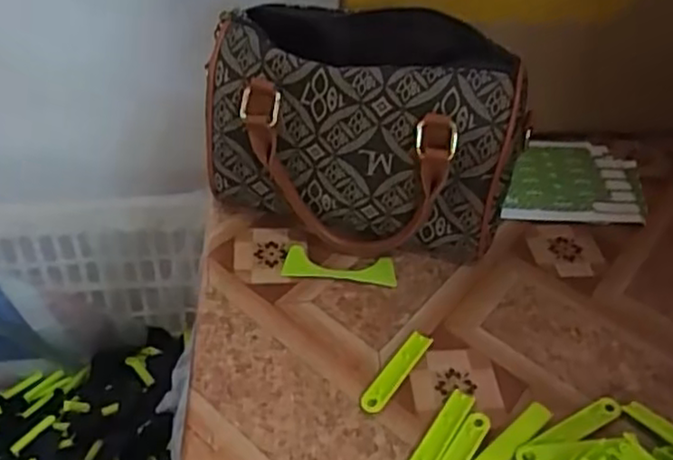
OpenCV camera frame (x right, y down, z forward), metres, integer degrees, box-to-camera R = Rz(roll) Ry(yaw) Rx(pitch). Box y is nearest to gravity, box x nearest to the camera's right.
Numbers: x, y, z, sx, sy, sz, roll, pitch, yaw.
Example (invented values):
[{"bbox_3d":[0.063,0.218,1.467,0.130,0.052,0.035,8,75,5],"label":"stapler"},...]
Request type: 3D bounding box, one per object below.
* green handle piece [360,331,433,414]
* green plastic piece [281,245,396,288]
[{"bbox_3d":[0.039,0.093,0.456,0.015,0.004,0.075,23,43,24],"label":"green handle piece"},{"bbox_3d":[0.003,0.028,0.534,0.086,0.004,0.030,6,38,4],"label":"green plastic piece"}]

